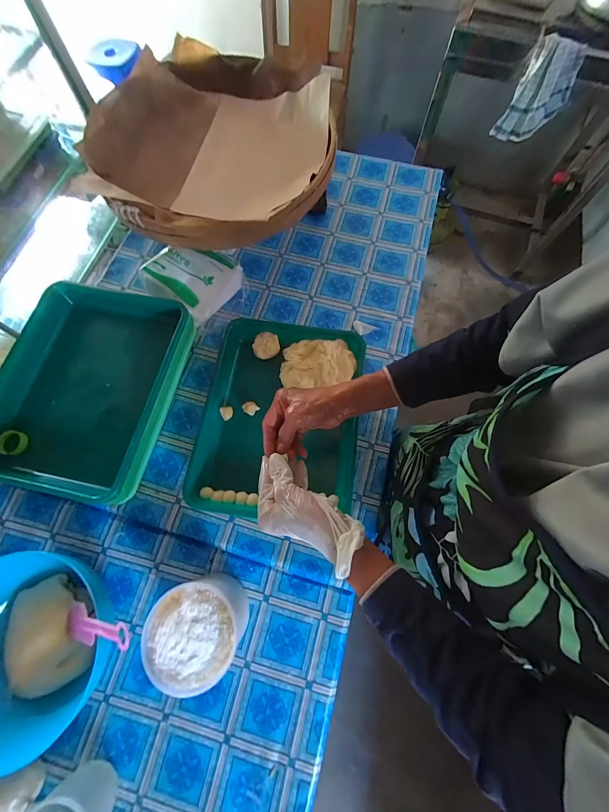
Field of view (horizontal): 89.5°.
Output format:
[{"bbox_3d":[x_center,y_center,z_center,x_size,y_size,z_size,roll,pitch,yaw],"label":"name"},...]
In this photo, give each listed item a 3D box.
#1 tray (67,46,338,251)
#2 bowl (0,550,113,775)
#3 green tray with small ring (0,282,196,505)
[{"bbox_3d":[-0.169,-0.535,0.625,0.436,0.095,0.501,3,71,1],"label":"tray"},{"bbox_3d":[-0.397,0.348,0.448,0.220,0.121,0.228,0,71,0],"label":"bowl"},{"bbox_3d":[-0.386,-0.037,0.534,0.329,0.057,0.357,11,72,4],"label":"green tray with small ring"}]

